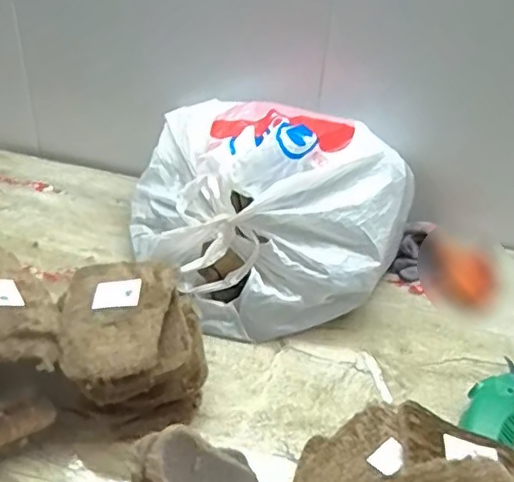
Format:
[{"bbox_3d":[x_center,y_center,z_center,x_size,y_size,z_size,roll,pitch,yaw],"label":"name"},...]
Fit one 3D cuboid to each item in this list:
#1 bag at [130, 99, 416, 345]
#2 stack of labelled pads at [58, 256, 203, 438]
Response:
[{"bbox_3d":[0.006,-0.058,0.701,0.275,0.173,0.306,-13,40,-24],"label":"bag"},{"bbox_3d":[-0.110,0.092,0.547,0.123,0.099,0.134,-3,37,-12],"label":"stack of labelled pads"}]

